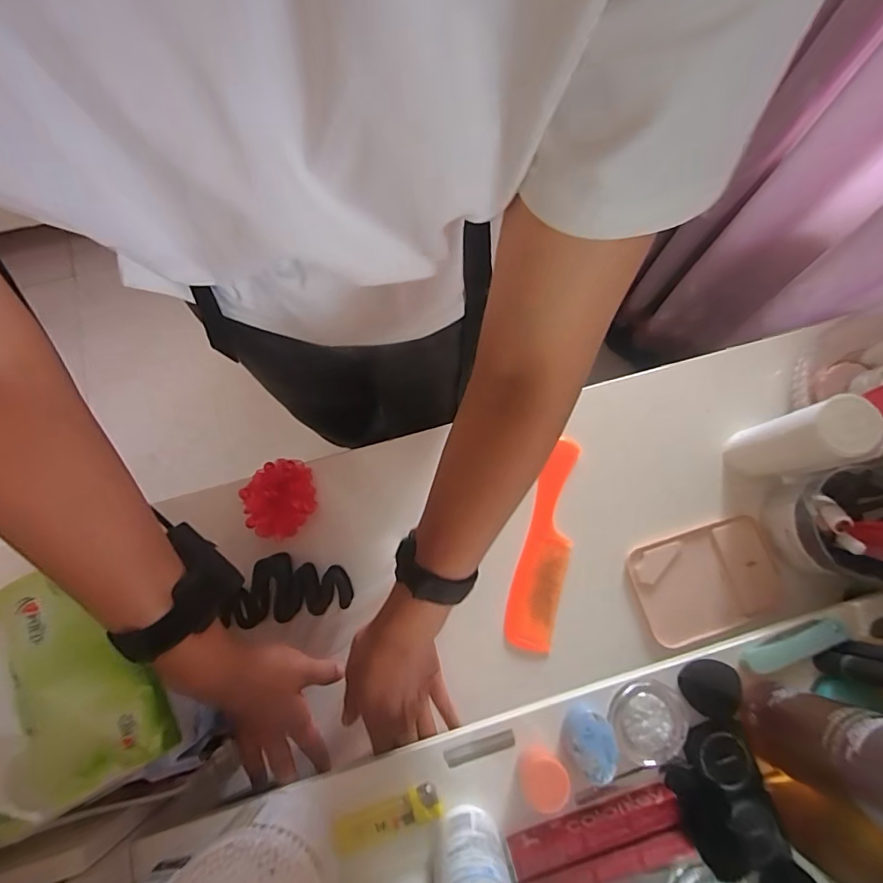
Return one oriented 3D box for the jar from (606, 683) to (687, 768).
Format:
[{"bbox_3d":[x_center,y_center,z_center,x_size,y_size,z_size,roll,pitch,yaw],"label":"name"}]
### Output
[{"bbox_3d":[0.166,0.231,0.397,0.063,0.027,0.053,-3,75,-3],"label":"jar"}]

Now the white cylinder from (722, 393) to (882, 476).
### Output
[{"bbox_3d":[0.336,0.002,0.461,0.056,0.138,0.061,-21,77,-7],"label":"white cylinder"}]

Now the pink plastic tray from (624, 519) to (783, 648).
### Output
[{"bbox_3d":[0.270,0.140,0.492,0.142,0.009,0.097,-16,76,-6],"label":"pink plastic tray"}]

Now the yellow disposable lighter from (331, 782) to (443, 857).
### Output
[{"bbox_3d":[-0.043,0.292,0.375,0.084,0.012,0.023,-18,77,-7],"label":"yellow disposable lighter"}]

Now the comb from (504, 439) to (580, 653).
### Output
[{"bbox_3d":[0.108,0.104,0.499,0.047,0.008,0.207,15,75,2],"label":"comb"}]

